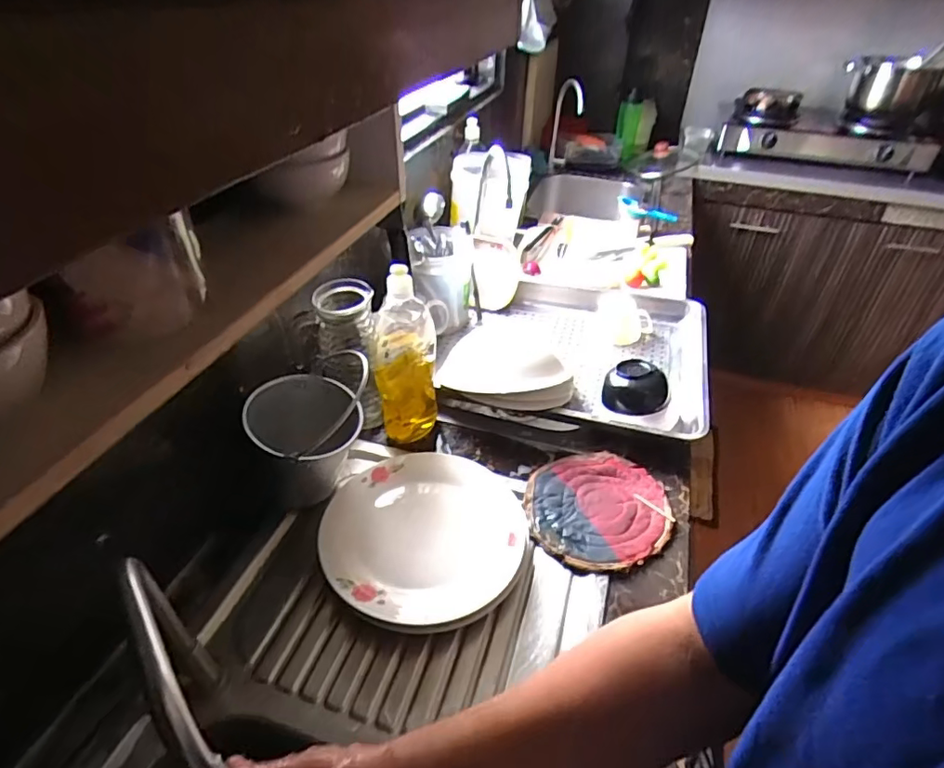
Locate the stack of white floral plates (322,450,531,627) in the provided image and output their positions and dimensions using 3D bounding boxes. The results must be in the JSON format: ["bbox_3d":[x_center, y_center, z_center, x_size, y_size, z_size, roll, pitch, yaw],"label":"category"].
[{"bbox_3d":[-0.054,0.184,0.674,0.243,0.042,0.229,-2,38,-5],"label":"stack of white floral plates"}]

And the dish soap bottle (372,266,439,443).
[{"bbox_3d":[-0.096,-0.049,0.784,0.086,0.286,0.107,-5,38,-8],"label":"dish soap bottle"}]

